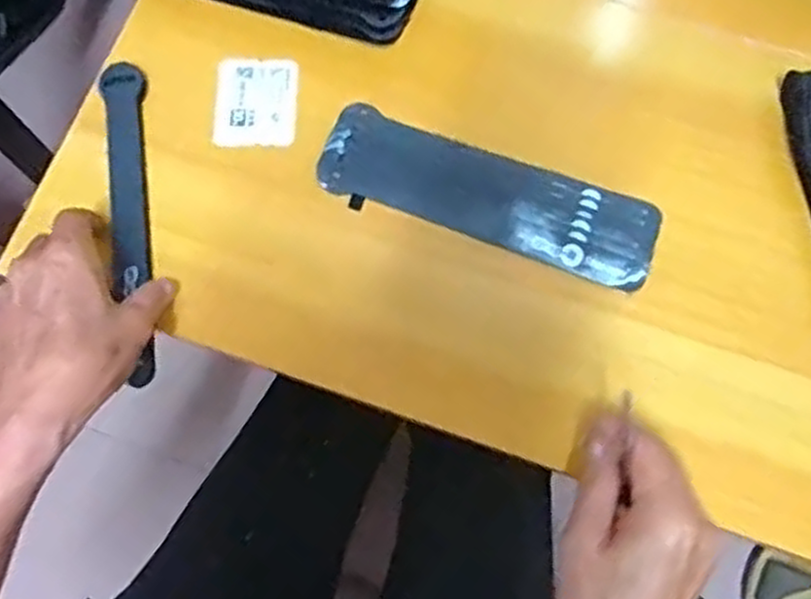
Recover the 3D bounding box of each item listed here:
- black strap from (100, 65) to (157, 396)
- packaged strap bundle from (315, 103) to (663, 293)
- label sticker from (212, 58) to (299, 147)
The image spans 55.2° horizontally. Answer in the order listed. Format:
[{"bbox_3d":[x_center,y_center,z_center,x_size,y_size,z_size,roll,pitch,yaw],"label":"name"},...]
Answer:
[{"bbox_3d":[-0.161,-0.048,0.454,0.025,0.012,0.200,-8,73,-2],"label":"black strap"},{"bbox_3d":[0.049,-0.061,0.461,0.200,0.008,0.057,20,76,5],"label":"packaged strap bundle"},{"bbox_3d":[-0.092,-0.122,0.482,0.049,0.007,0.057,2,76,1],"label":"label sticker"}]

